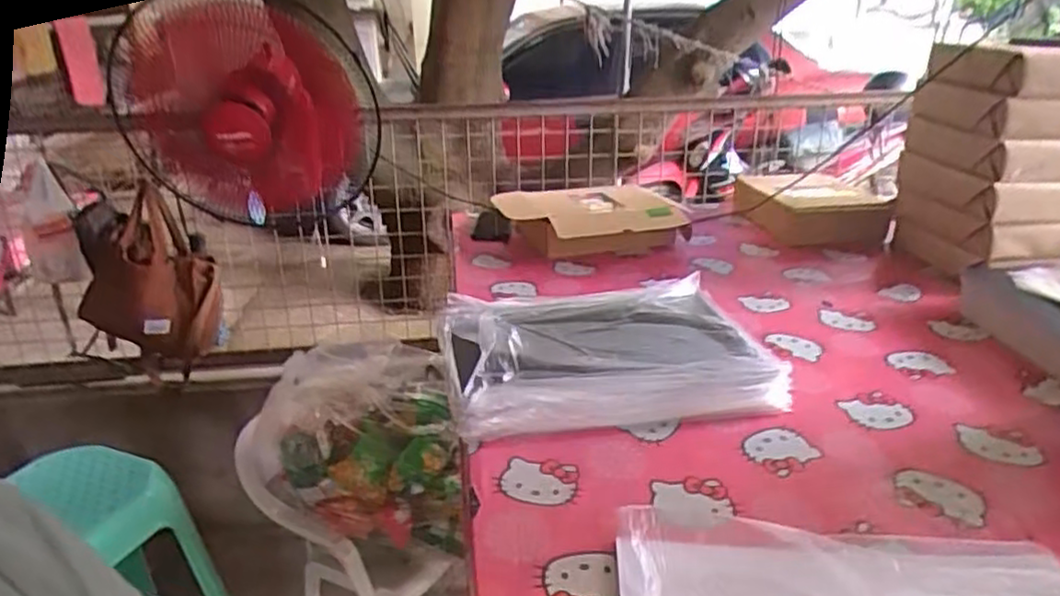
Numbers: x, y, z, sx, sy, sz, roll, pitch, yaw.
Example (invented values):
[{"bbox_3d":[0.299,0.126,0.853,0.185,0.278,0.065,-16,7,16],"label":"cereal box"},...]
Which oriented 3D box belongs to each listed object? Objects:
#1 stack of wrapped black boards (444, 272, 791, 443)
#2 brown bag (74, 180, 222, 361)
[{"bbox_3d":[0.087,0.058,0.924,0.391,0.072,0.318,-5,24,-10],"label":"stack of wrapped black boards"},{"bbox_3d":[-0.820,-0.041,1.515,0.240,0.341,0.169,11,26,24],"label":"brown bag"}]

